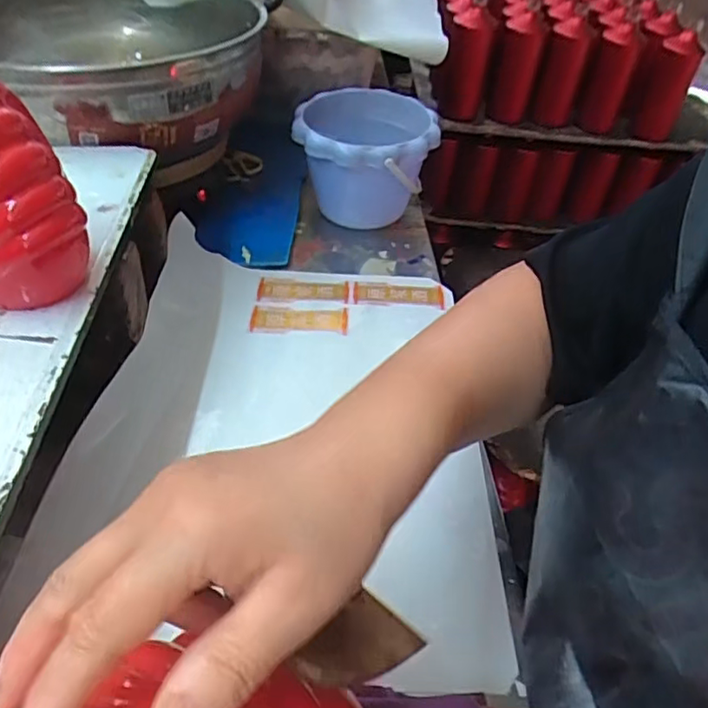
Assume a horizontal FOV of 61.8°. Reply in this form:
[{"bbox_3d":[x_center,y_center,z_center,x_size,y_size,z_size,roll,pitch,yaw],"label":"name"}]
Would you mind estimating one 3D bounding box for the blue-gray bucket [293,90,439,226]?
[{"bbox_3d":[0.015,-0.221,0.667,0.145,0.124,0.160,6,43,-2],"label":"blue-gray bucket"}]

